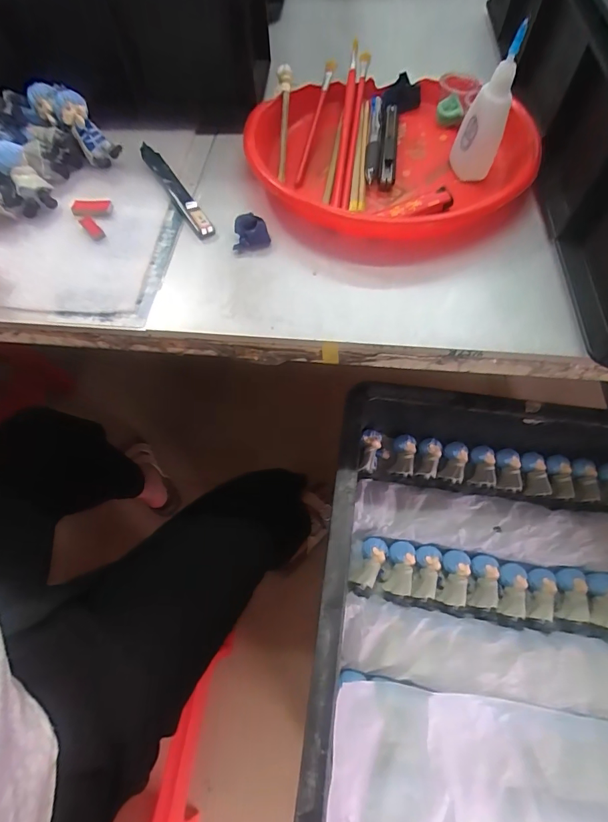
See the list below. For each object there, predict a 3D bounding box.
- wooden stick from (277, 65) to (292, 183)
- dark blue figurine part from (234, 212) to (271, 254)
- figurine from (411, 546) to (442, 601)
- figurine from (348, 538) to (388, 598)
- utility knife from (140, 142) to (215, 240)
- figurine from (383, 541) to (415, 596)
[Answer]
[{"bbox_3d":[-0.022,-0.295,0.436,0.014,0.099,0.020,9,37,6],"label":"wooden stick"},{"bbox_3d":[-0.045,-0.148,0.348,0.030,0.015,0.026,-11,62,-5],"label":"dark blue figurine part"},{"bbox_3d":[0.129,0.170,0.437,0.027,0.022,0.054,13,63,8],"label":"figurine"},{"bbox_3d":[0.067,0.163,0.439,0.025,0.028,0.062,23,65,13],"label":"figurine"},{"bbox_3d":[-0.119,-0.203,0.384,0.015,0.014,0.136,-29,65,-13],"label":"utility knife"},{"bbox_3d":[0.100,0.164,0.437,0.025,0.025,0.053,14,63,9],"label":"figurine"}]

